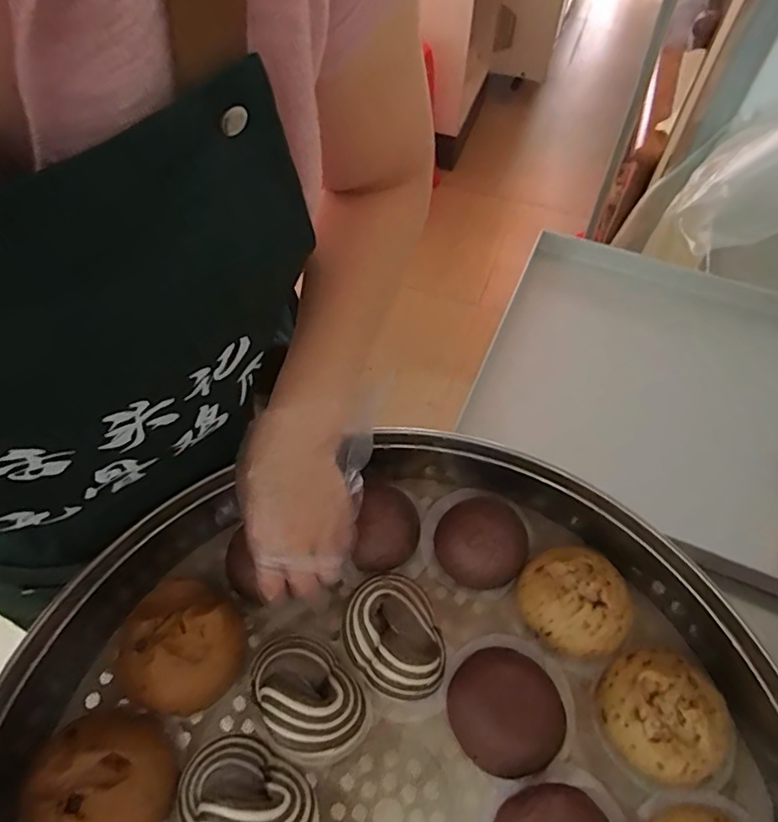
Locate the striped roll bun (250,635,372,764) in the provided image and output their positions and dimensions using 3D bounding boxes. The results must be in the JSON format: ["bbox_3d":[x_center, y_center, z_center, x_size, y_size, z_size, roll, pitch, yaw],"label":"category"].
[{"bbox_3d":[-0.059,0.202,0.386,0.070,0.039,0.090,-37,65,-24],"label":"striped roll bun"}]

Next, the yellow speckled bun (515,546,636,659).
[{"bbox_3d":[0.143,0.144,0.416,0.080,0.049,0.080,2,56,-1],"label":"yellow speckled bun"}]

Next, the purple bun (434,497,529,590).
[{"bbox_3d":[0.078,0.108,0.448,0.072,0.042,0.070,1,56,-2],"label":"purple bun"}]

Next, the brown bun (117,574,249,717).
[{"bbox_3d":[-0.155,0.174,0.401,0.086,0.051,0.082,1,56,-2],"label":"brown bun"}]

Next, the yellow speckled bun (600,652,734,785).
[{"bbox_3d":[0.187,0.205,0.369,0.077,0.051,0.079,1,56,-2],"label":"yellow speckled bun"}]

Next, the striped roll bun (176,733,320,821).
[{"bbox_3d":[-0.093,0.254,0.350,0.092,0.038,0.061,28,59,15],"label":"striped roll bun"}]

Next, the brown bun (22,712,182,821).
[{"bbox_3d":[-0.184,0.245,0.353,0.080,0.049,0.081,1,56,-2],"label":"brown bun"}]

